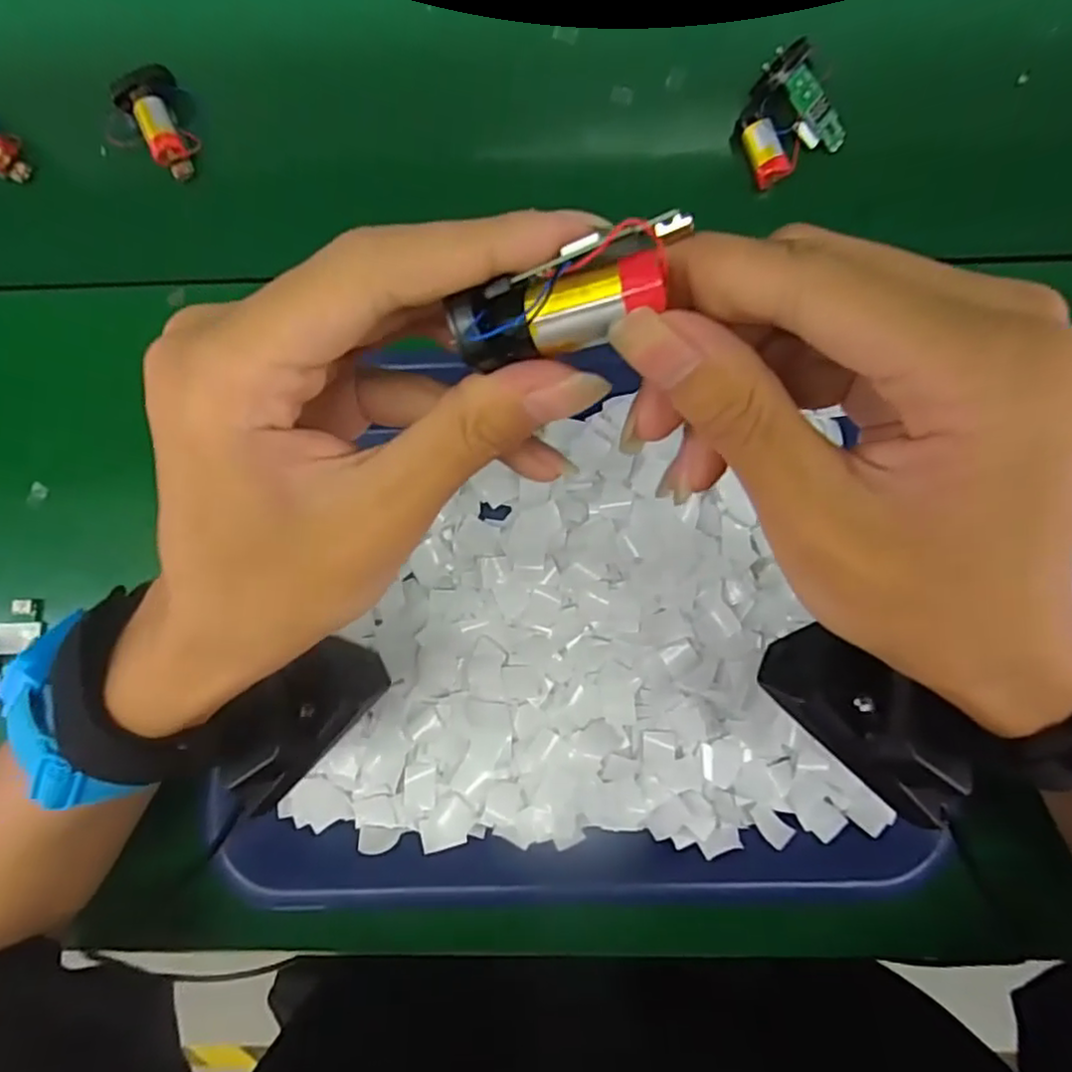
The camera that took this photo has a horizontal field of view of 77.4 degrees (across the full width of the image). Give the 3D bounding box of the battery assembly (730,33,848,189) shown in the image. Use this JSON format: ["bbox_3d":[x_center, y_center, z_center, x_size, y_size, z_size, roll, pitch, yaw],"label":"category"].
[{"bbox_3d":[0.124,-0.211,0.333,0.050,0.024,0.049,-30,89,1],"label":"battery assembly"}]

